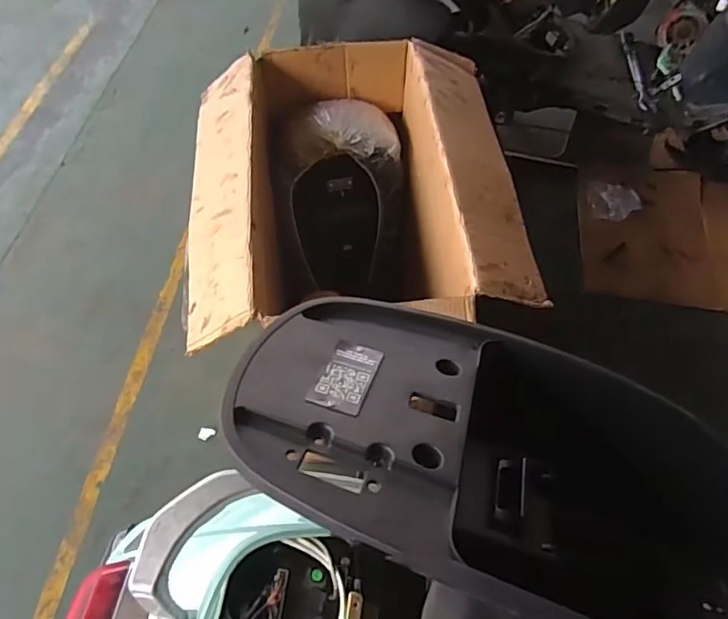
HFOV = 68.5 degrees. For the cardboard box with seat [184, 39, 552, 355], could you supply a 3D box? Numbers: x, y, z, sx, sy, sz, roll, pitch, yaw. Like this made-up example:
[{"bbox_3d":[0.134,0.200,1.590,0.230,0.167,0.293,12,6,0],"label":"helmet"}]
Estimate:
[{"bbox_3d":[-0.031,-0.162,1.225,0.615,0.534,0.655,-3,58,-4],"label":"cardboard box with seat"}]

